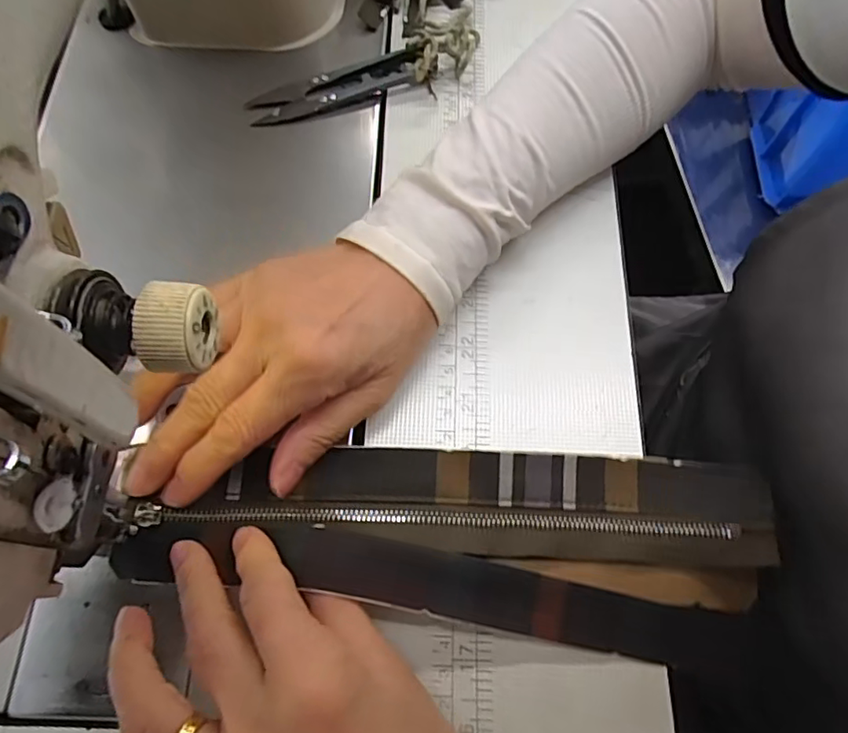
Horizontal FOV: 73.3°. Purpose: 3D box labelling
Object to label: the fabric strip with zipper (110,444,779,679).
[{"bbox_3d":[0.011,0.067,0.222,0.246,0.026,0.072,5,67,-1],"label":"fabric strip with zipper"}]

